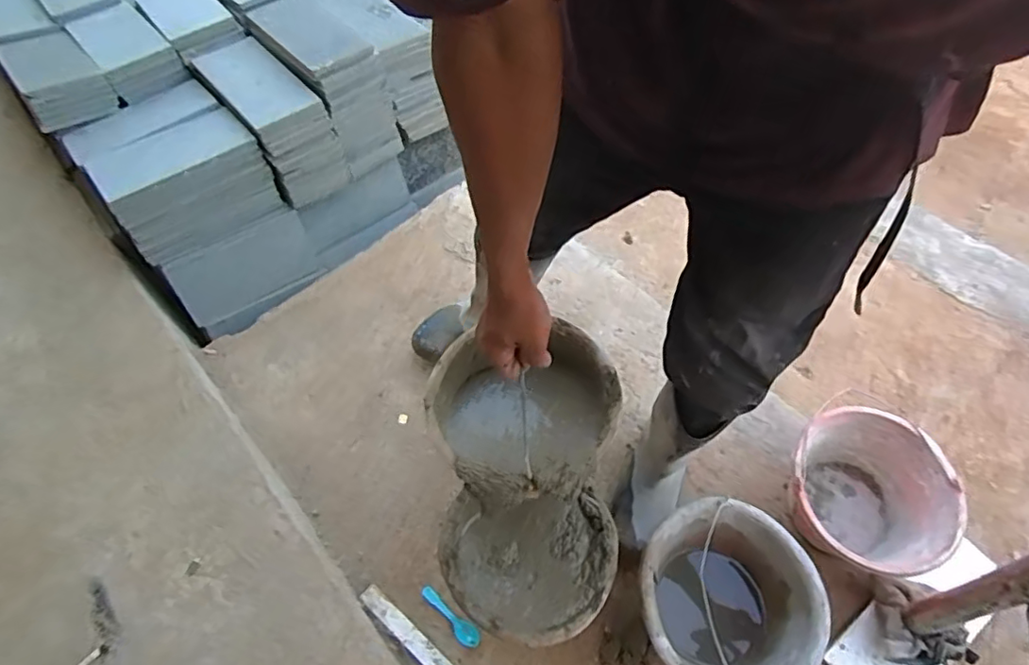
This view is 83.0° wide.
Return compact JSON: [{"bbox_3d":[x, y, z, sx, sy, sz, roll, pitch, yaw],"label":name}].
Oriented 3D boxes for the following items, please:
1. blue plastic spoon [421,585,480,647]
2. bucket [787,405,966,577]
[{"bbox_3d":[-0.105,0.460,0.944,0.123,0.017,0.030,31,58,30],"label":"blue plastic spoon"},{"bbox_3d":[0.545,0.271,0.942,0.224,0.185,0.245,-1,58,2],"label":"bucket"}]

